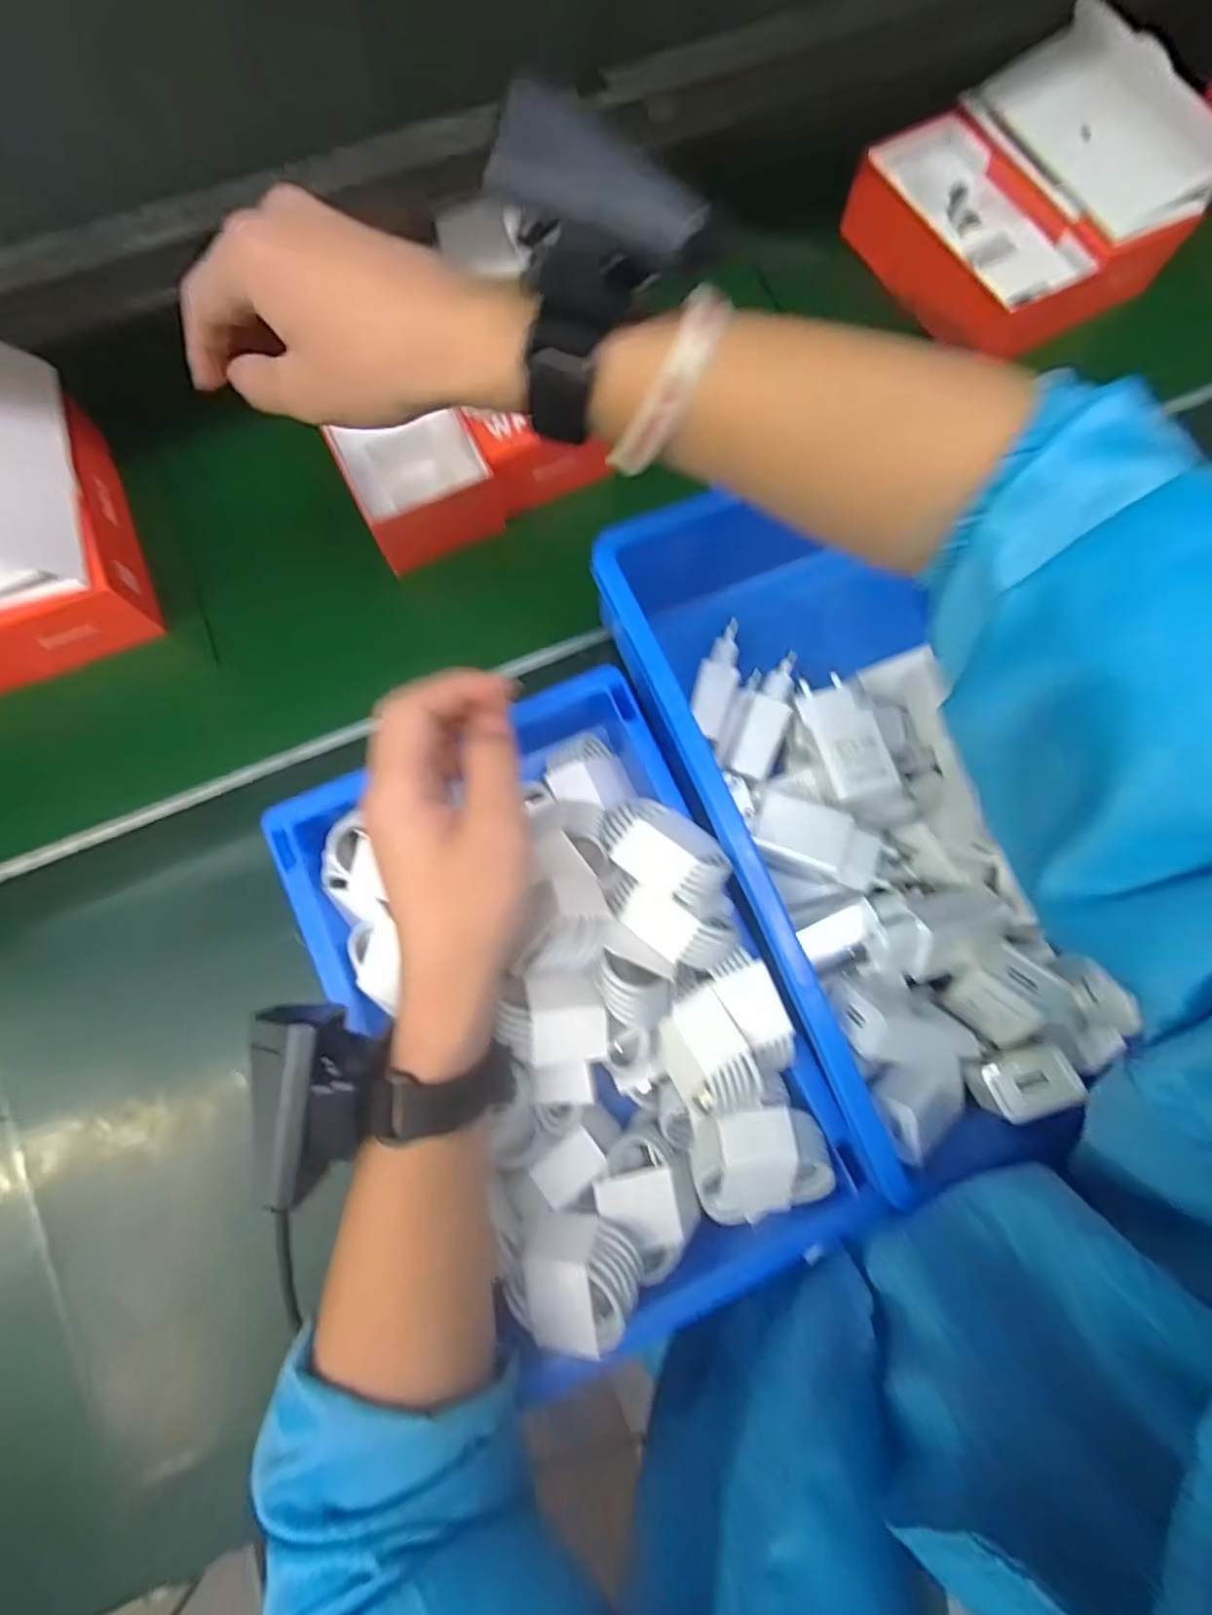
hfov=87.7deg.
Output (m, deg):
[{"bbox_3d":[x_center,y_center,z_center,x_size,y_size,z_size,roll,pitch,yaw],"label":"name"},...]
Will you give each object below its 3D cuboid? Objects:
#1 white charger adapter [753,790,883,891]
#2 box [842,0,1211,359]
[{"bbox_3d":[0.111,0.018,0.336,0.065,0.024,0.030,24,78,5],"label":"white charger adapter"},{"bbox_3d":[0.301,-0.459,0.462,0.171,0.090,0.205,-30,79,-7],"label":"box"}]

